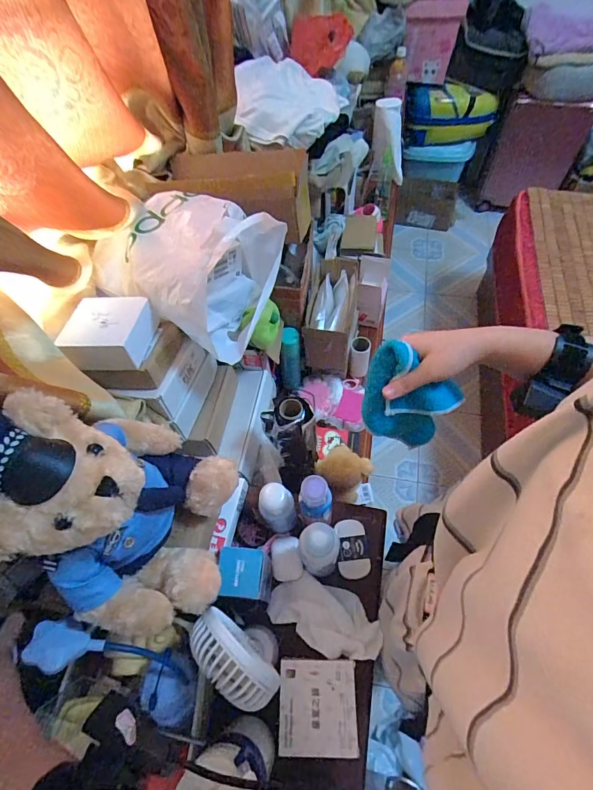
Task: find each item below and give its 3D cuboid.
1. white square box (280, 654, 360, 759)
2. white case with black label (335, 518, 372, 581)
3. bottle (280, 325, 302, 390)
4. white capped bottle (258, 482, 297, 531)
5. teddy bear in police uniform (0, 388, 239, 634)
[{"bbox_3d":[0.026,0.370,0.471,0.091,0.021,0.091,0,60,3],"label":"white square box"},{"bbox_3d":[0.082,0.225,0.576,0.045,0.007,0.080,-3,59,1],"label":"white case with black label"},{"bbox_3d":[-0.010,-0.076,0.843,0.046,0.165,0.044,0,60,3],"label":"bottle"},{"bbox_3d":[-0.027,0.164,0.565,0.045,0.112,0.046,-1,59,2],"label":"white capped bottle"},{"bbox_3d":[-0.147,0.090,0.348,0.141,0.212,0.198,4,60,5],"label":"teddy bear in police uniform"}]

